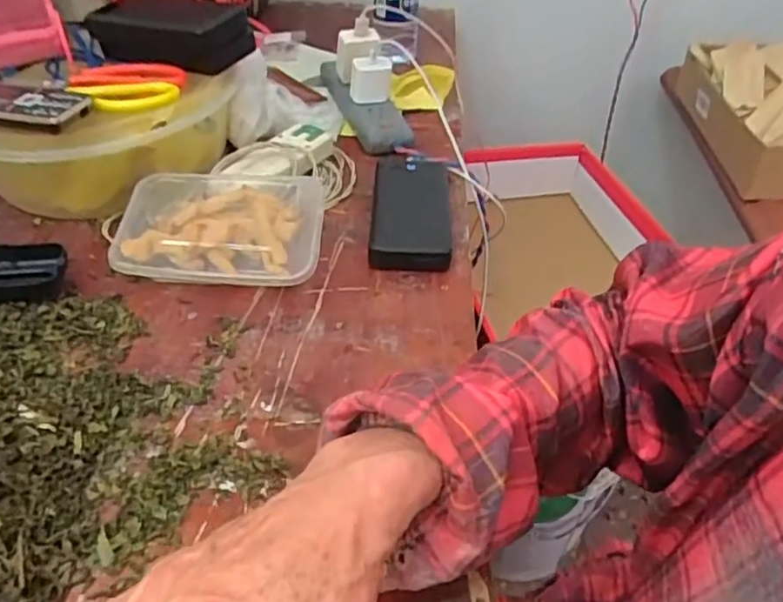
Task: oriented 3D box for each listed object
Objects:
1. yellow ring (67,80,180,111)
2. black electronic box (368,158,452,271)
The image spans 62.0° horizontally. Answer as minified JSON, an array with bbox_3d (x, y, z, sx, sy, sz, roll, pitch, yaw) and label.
[{"bbox_3d":[-0.248,-0.190,0.601,0.098,0.007,0.052,-4,43,-6],"label":"yellow ring"},{"bbox_3d":[0.019,-0.091,0.637,0.076,0.023,0.176,3,42,1],"label":"black electronic box"}]

